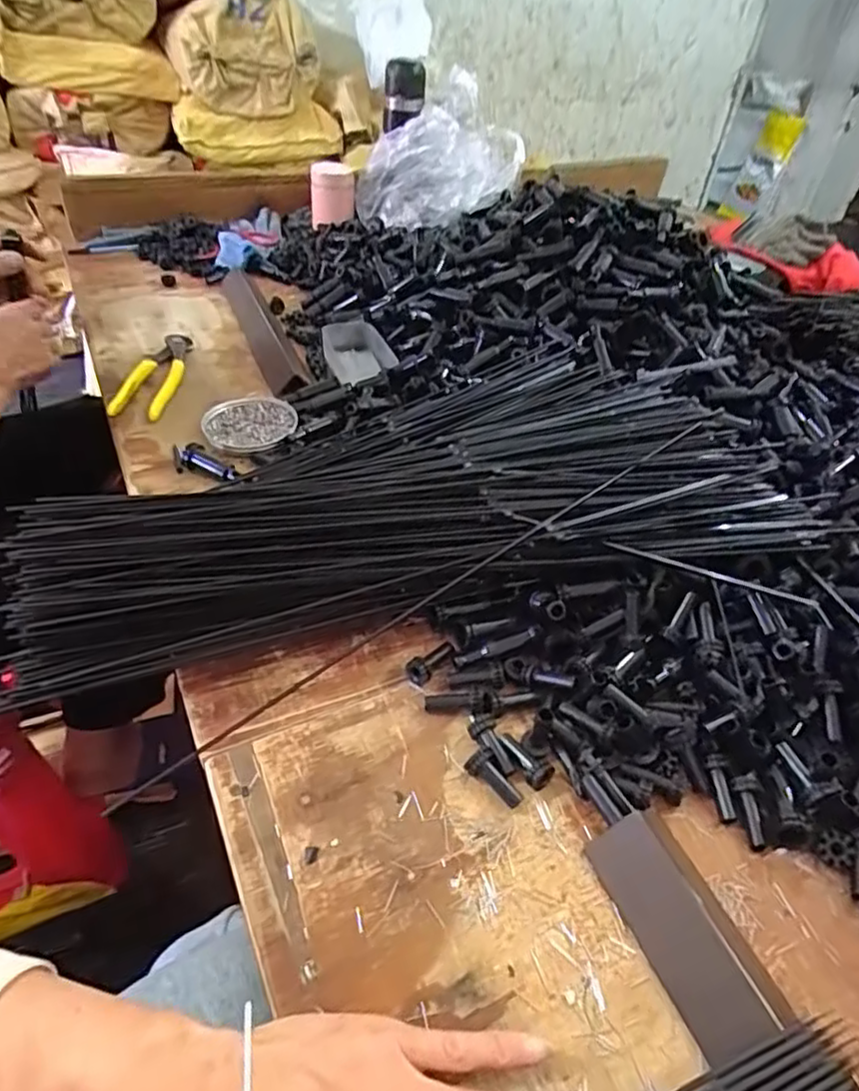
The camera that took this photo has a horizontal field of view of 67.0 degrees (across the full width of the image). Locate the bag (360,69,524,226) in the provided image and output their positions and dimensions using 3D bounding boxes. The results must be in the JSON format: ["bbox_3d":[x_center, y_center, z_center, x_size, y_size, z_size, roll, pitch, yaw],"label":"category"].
[{"bbox_3d":[0.011,-0.574,0.973,0.238,0.182,0.099,2,43,-4],"label":"bag"}]

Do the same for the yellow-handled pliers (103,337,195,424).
[{"bbox_3d":[-0.307,-0.189,0.717,0.055,0.017,0.169,2,43,-4],"label":"yellow-handled pliers"}]

